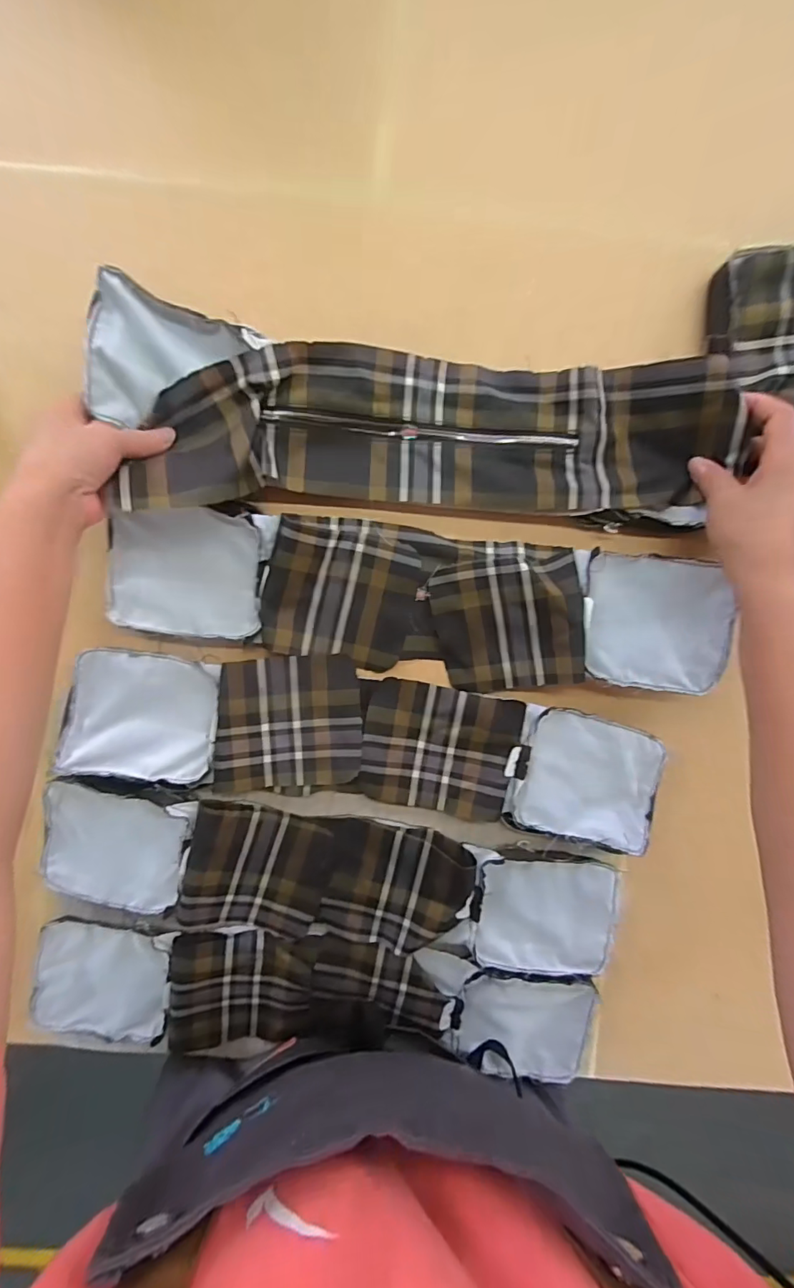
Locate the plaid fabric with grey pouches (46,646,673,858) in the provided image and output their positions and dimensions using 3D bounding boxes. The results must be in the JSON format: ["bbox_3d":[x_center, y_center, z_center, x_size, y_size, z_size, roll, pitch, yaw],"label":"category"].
[{"bbox_3d":[-0.022,0.088,0.442,0.528,0.027,0.122,9,93,-3],"label":"plaid fabric with grey pouches"}]

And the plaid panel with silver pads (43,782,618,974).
[{"bbox_3d":[-0.057,0.228,0.453,0.524,0.030,0.124,11,98,0],"label":"plaid panel with silver pads"}]

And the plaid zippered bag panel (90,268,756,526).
[{"bbox_3d":[0.026,-0.170,0.390,0.470,0.045,0.138,4,97,-3],"label":"plaid zippered bag panel"}]

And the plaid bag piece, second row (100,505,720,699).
[{"bbox_3d":[0.020,-0.034,0.419,0.524,0.027,0.126,7,98,0],"label":"plaid bag piece, second row"}]

